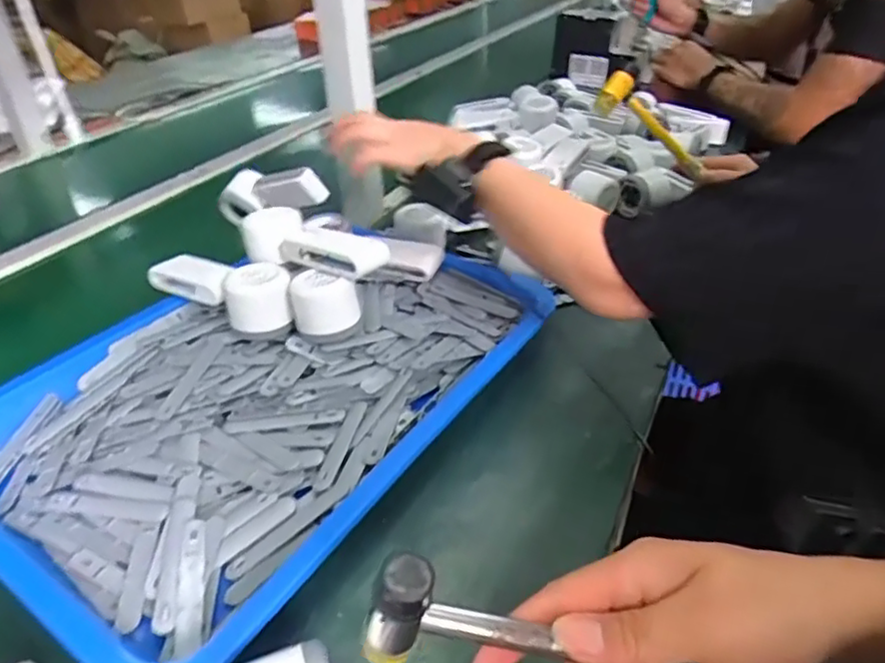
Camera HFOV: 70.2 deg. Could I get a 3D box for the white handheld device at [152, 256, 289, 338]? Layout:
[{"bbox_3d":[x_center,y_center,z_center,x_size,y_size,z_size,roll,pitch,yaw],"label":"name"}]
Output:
[{"bbox_3d":[-0.208,-0.043,0.592,0.164,0.059,0.049,22,42,31],"label":"white handheld device"}]

